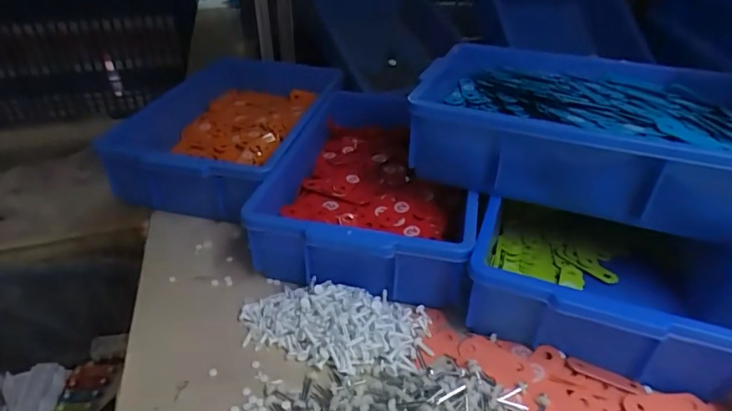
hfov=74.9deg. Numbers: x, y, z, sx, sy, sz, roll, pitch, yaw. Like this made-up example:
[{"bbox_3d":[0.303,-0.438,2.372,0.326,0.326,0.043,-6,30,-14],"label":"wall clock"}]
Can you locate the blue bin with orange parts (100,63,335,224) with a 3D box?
[{"bbox_3d":[-0.193,-0.108,0.698,0.234,0.111,0.318,6,35,8],"label":"blue bin with orange parts"}]

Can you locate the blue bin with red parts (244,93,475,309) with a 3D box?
[{"bbox_3d":[0.019,-0.030,0.621,0.237,0.093,0.354,8,36,10],"label":"blue bin with red parts"}]

